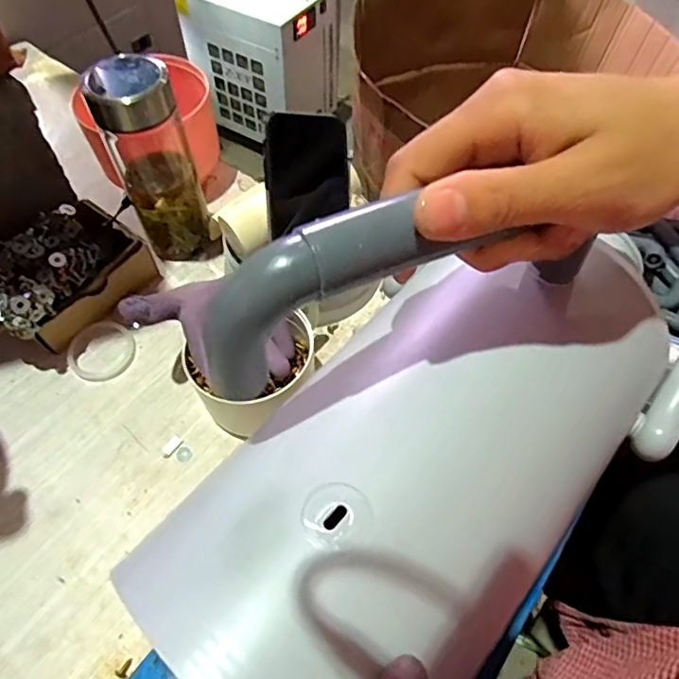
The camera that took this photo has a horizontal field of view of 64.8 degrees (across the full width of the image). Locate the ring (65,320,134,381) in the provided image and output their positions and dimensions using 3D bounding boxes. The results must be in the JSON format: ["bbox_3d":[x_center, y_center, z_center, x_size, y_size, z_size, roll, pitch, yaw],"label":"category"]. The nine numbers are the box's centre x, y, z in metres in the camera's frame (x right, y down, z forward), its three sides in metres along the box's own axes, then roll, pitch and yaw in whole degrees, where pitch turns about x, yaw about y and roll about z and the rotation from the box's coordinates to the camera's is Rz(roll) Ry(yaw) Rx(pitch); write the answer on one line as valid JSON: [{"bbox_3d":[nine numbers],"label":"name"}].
[{"bbox_3d":[-0.231,0.010,0.521,0.062,0.008,0.062,0,57,0],"label":"ring"}]

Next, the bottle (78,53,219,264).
[{"bbox_3d":[-0.176,-0.164,0.524,0.071,0.205,0.056,-20,59,-13],"label":"bottle"}]

